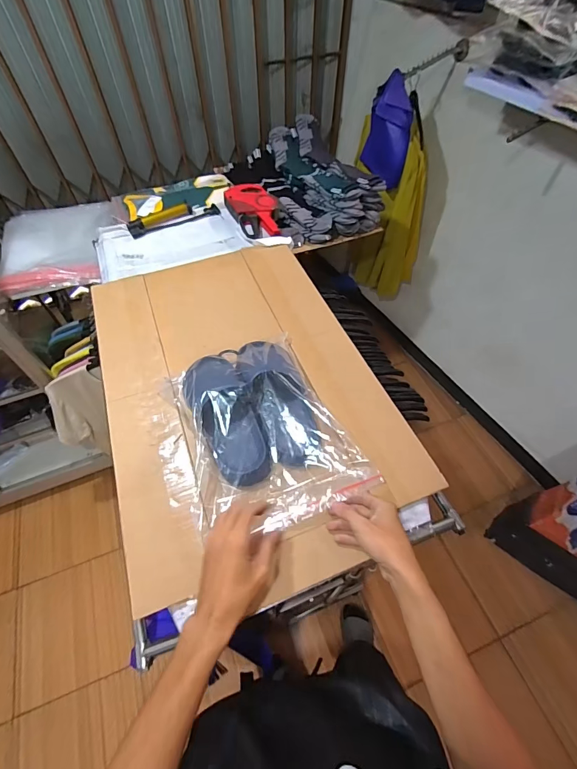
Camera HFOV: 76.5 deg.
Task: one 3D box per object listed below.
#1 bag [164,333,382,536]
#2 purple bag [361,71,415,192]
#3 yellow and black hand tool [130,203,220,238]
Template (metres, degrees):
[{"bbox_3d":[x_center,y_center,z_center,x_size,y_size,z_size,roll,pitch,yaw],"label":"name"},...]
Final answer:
[{"bbox_3d":[-0.052,0.063,0.625,0.259,0.083,0.356,-22,58,-14],"label":"bag"},{"bbox_3d":[0.378,-0.944,1.376,0.065,0.325,0.229,-27,66,-15],"label":"purple bag"},{"bbox_3d":[-0.363,-0.469,1.036,0.179,0.031,0.045,-30,60,-19],"label":"yellow and black hand tool"}]

